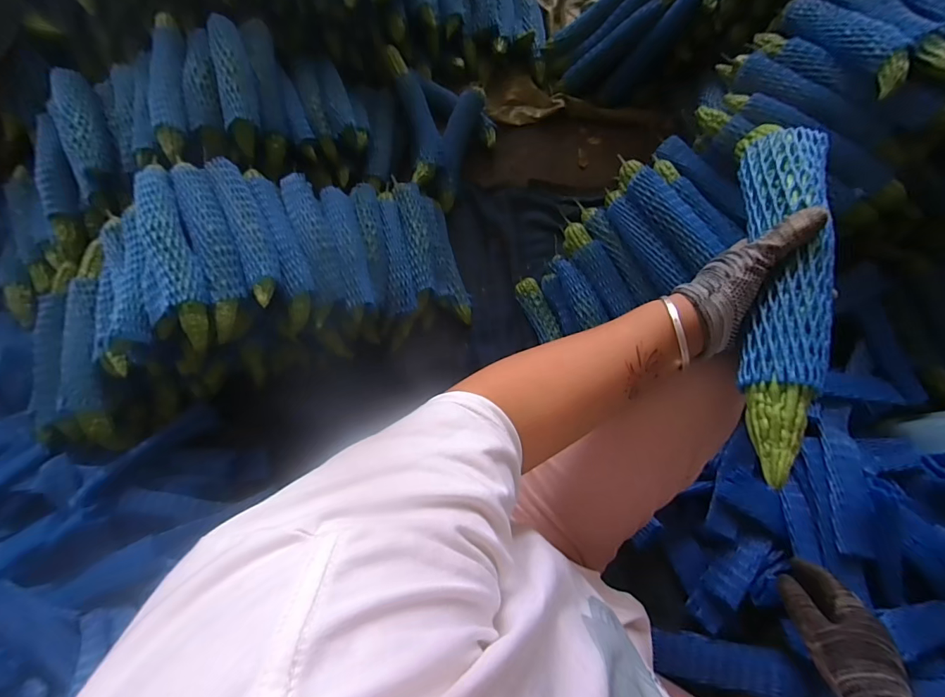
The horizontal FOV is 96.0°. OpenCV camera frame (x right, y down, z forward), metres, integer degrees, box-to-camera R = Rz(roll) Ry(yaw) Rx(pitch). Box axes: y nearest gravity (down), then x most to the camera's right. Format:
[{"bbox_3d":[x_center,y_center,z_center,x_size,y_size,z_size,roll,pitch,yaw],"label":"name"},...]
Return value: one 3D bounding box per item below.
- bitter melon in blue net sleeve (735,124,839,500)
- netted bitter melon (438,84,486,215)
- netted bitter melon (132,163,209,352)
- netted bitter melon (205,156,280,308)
[{"bbox_3d":[0.256,-0.063,0.349,0.051,0.050,0.331,11,72,6],"label":"bitter melon in blue net sleeve"},{"bbox_3d":[-0.036,-0.455,0.966,0.064,0.068,0.296,14,72,7],"label":"netted bitter melon"},{"bbox_3d":[-0.428,-0.145,0.610,0.052,0.056,0.298,-26,72,-7],"label":"netted bitter melon"},{"bbox_3d":[-0.346,-0.185,0.666,0.048,0.052,0.268,-25,72,-7],"label":"netted bitter melon"}]

